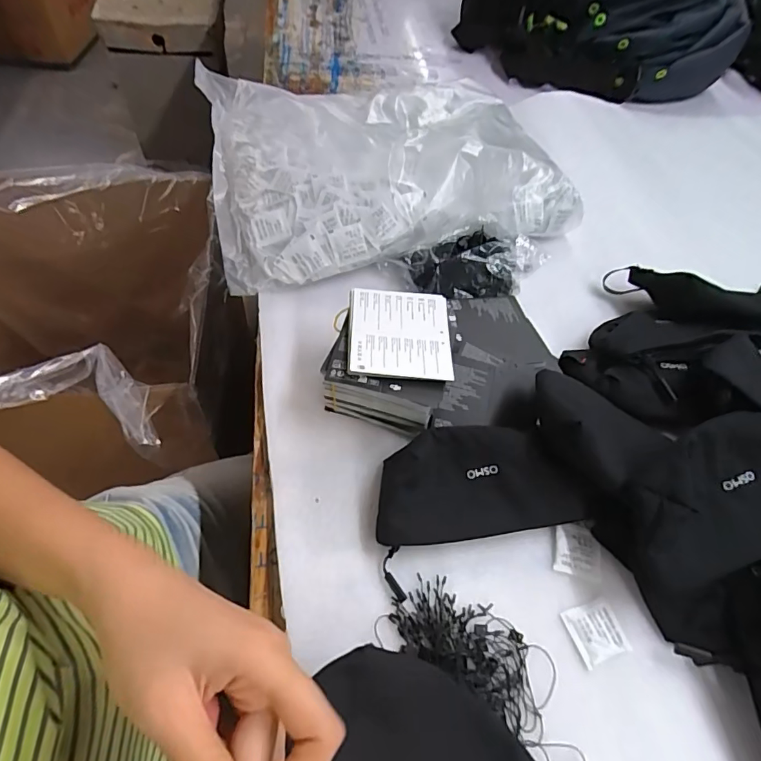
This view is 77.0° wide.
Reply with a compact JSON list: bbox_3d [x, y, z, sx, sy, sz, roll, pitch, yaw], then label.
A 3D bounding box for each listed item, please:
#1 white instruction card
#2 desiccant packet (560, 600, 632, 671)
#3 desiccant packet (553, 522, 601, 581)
[{"bbox_3d":[0.018,-0.044,0.438,0.093,0.009,0.101,4,54,-7],"label":"white instruction card"},{"bbox_3d":[0.167,0.194,0.369,0.042,0.004,0.039,-15,57,-11],"label":"desiccant packet"},{"bbox_3d":[0.168,0.143,0.407,0.039,0.008,0.045,12,56,7],"label":"desiccant packet"}]

